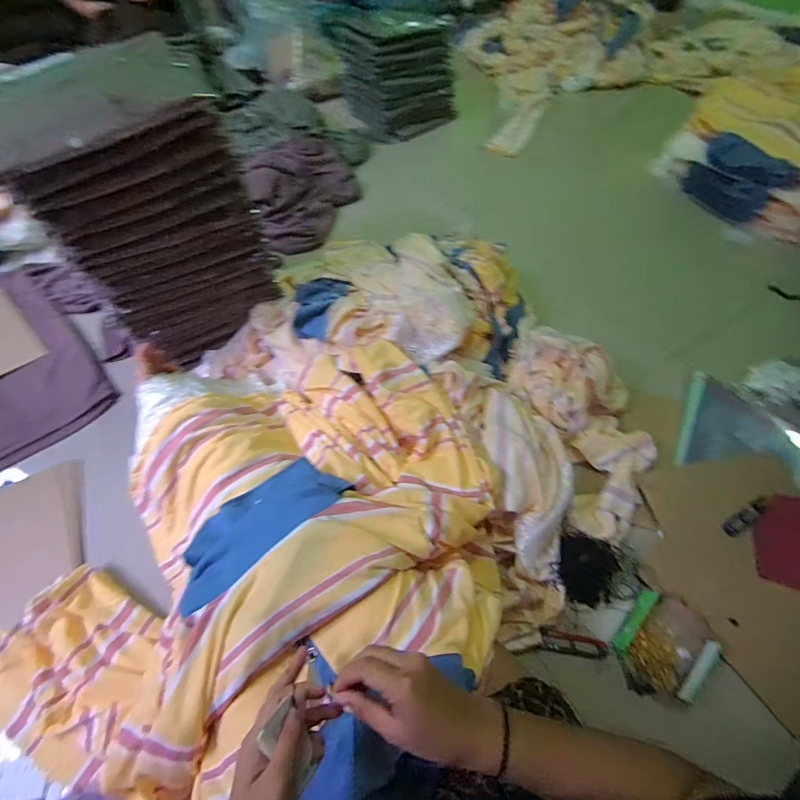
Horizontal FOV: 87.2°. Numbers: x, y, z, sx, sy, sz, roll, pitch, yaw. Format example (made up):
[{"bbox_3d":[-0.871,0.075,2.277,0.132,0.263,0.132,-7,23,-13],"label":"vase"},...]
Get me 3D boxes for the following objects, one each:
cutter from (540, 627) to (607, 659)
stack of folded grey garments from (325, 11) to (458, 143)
[{"bbox_3d":[0.240,0.338,0.580,0.090,0.009,0.027,10,58,6],"label":"cutter"},{"bbox_3d":[-0.019,-1.045,1.342,0.288,0.240,0.306,-28,62,-17],"label":"stack of folded grey garments"}]

